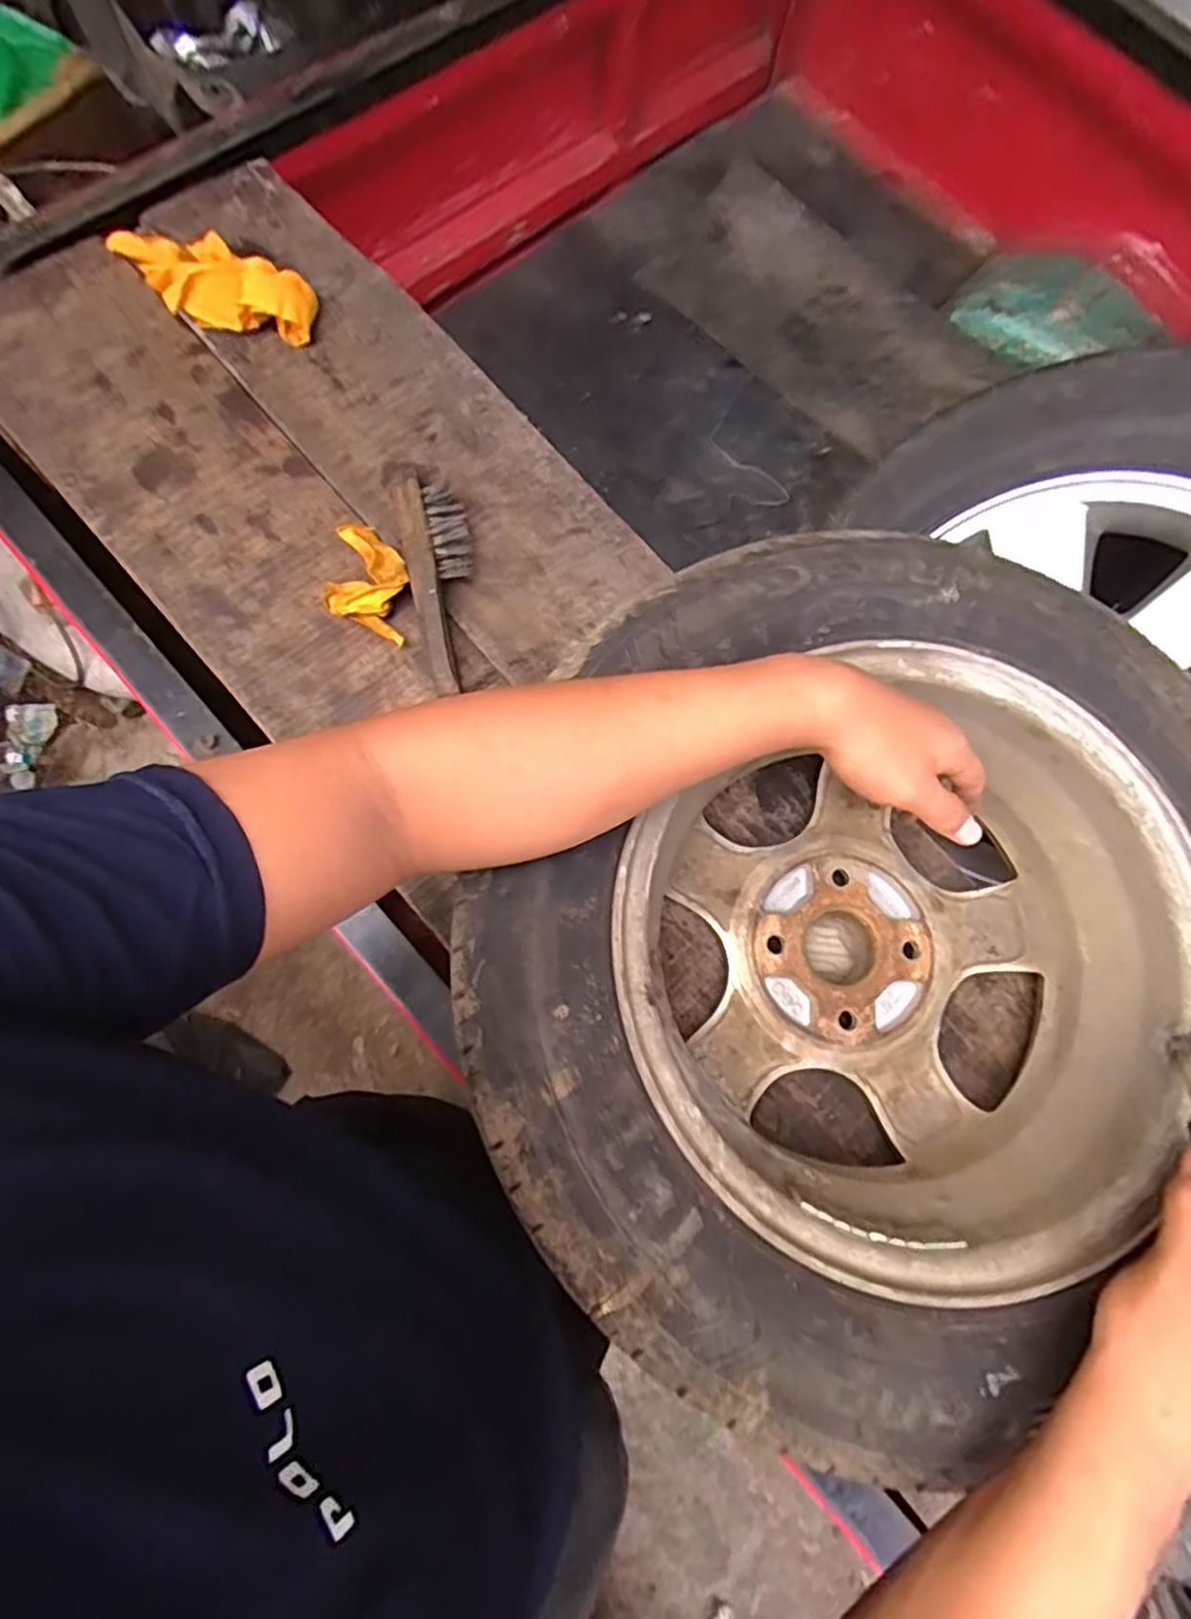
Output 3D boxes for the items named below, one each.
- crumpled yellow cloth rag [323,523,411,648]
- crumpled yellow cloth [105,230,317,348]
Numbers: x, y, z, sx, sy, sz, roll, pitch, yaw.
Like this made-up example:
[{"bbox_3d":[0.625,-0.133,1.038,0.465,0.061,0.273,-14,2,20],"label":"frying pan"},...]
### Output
[{"bbox_3d":[-0.178,-0.181,0.562,0.059,0.025,0.086,8,71,1],"label":"crumpled yellow cloth rag"},{"bbox_3d":[-0.334,-0.448,0.608,0.181,0.042,0.060,17,72,4],"label":"crumpled yellow cloth"}]

